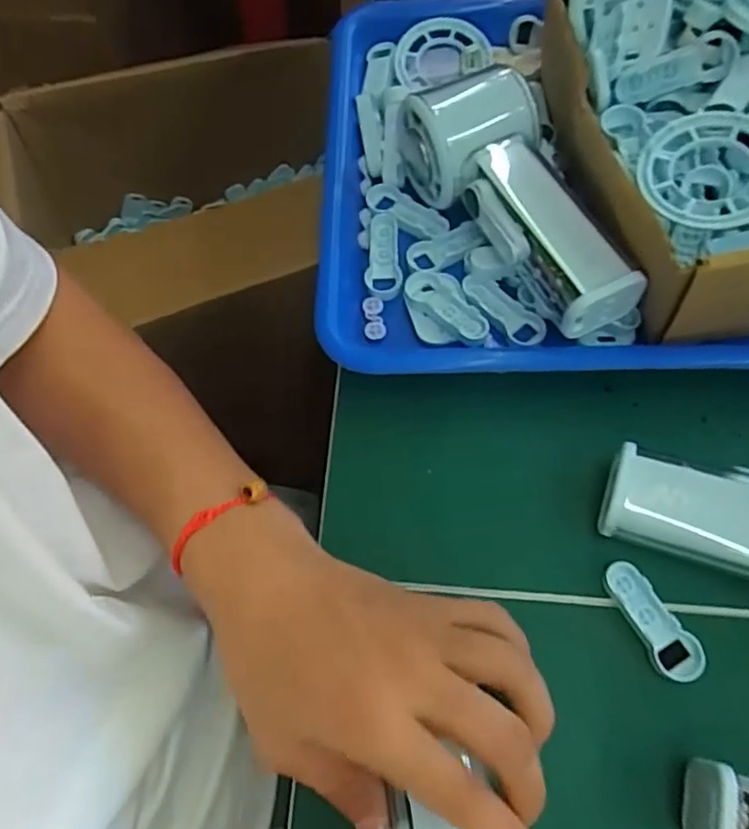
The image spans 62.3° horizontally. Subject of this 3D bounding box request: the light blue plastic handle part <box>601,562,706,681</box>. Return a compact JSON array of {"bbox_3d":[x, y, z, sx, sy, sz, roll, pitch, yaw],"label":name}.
[{"bbox_3d":[0.115,0.086,0.259,0.019,0.006,0.051,-32,70,-10],"label":"light blue plastic handle part"}]

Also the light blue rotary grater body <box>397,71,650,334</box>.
[{"bbox_3d":[0.076,-0.105,0.307,0.065,0.046,0.149,-32,70,-11],"label":"light blue rotary grater body"}]

